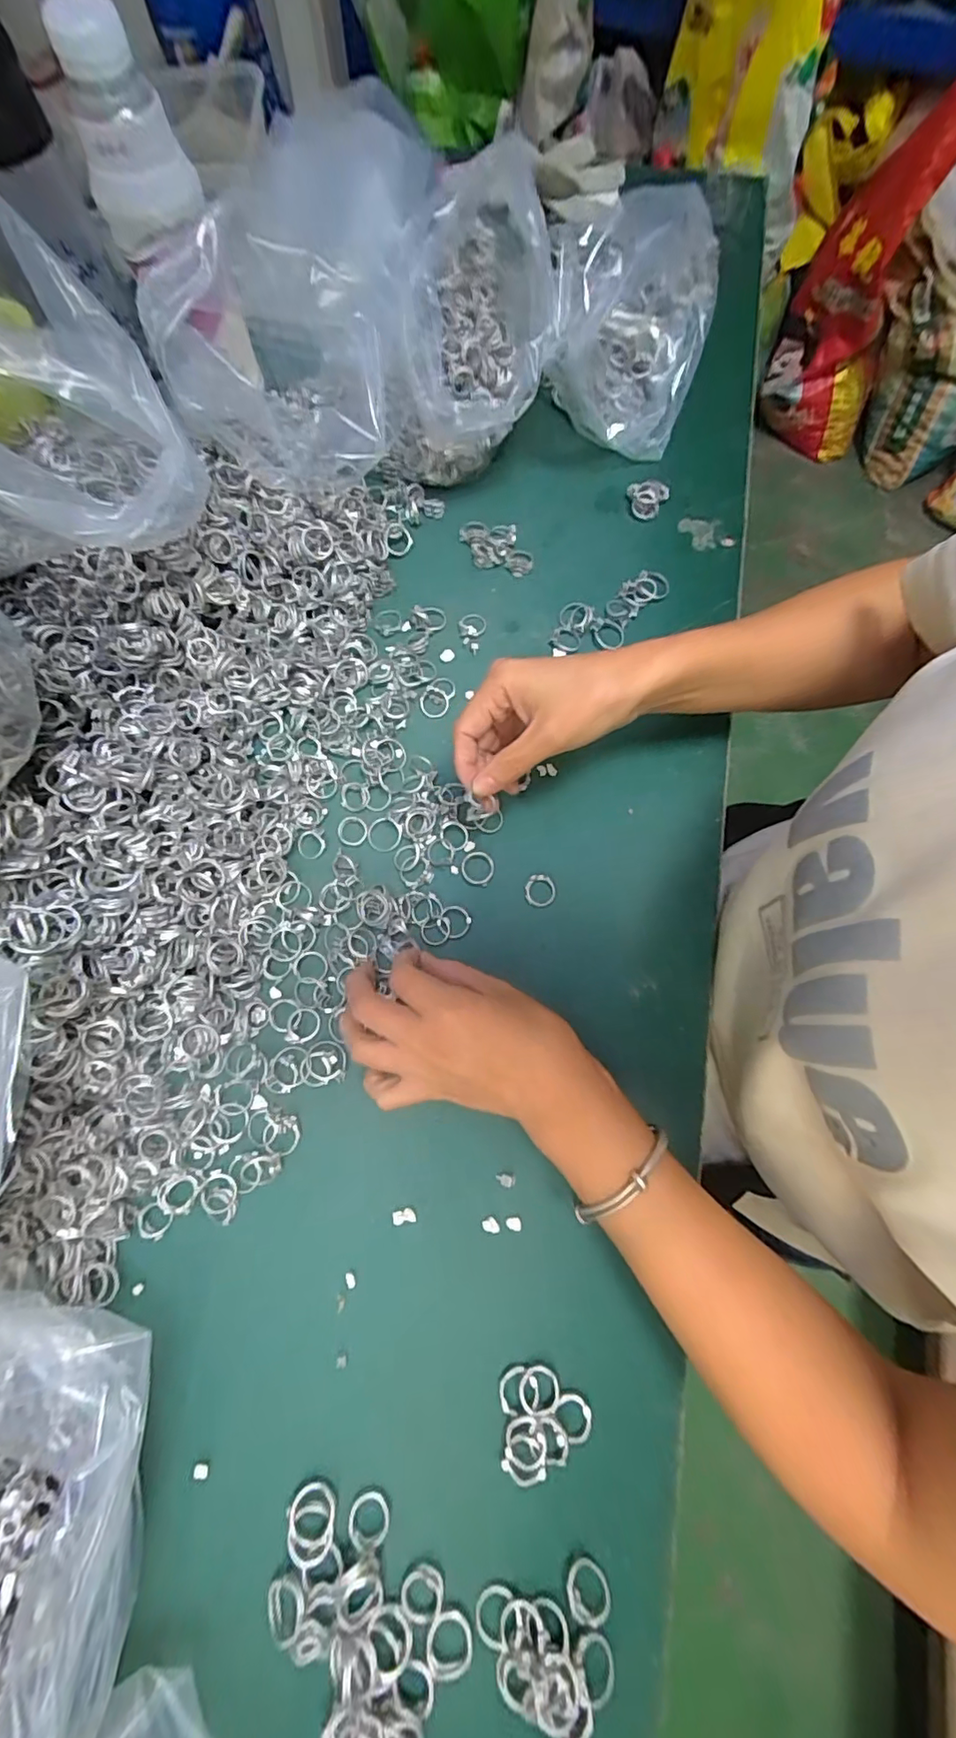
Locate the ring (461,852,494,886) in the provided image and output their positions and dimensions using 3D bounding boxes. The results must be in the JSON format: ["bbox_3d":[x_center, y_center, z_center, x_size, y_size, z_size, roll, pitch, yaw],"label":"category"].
[{"bbox_3d":[0.000,-0.001,0.366,0.022,0.004,0.022,1,74,-2],"label":"ring"}]

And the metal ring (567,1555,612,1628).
[{"bbox_3d":[0.054,0.349,0.266,0.020,0.005,0.023,-15,75,-6],"label":"metal ring"}]

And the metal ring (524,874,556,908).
[{"bbox_3d":[0.041,0.014,0.364,0.020,0.004,0.021,1,74,-2],"label":"metal ring"}]

